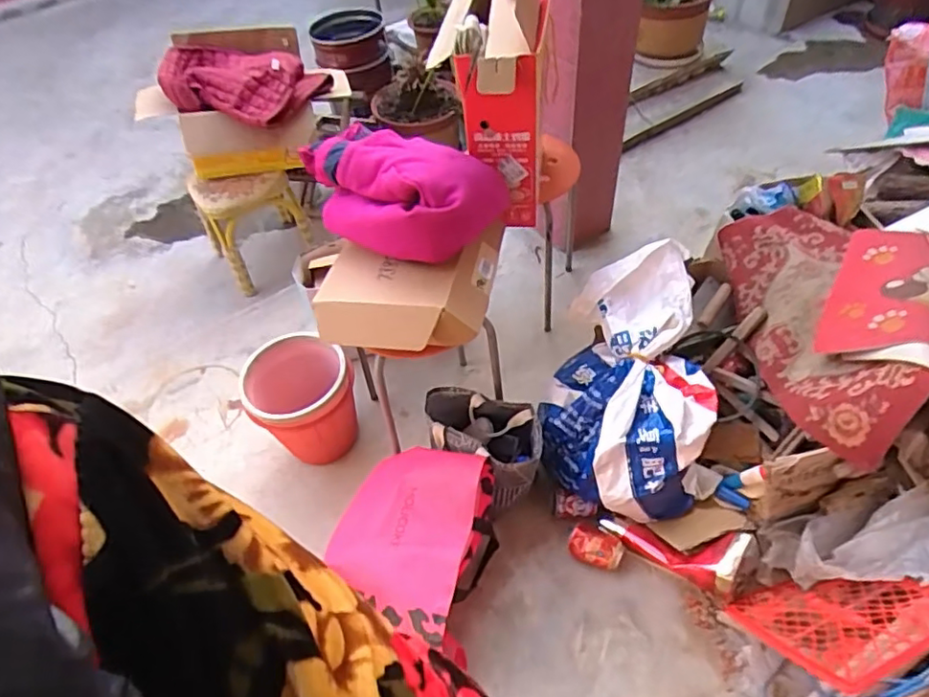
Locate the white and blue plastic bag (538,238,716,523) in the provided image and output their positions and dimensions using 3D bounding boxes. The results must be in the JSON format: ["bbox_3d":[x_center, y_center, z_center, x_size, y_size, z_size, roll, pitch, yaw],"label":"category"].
[{"bbox_3d":[0.358,0.083,1.325,0.336,0.365,0.452,7,52,11],"label":"white and blue plastic bag"}]

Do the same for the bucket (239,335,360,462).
[{"bbox_3d":[-0.383,0.117,1.482,0.226,0.264,0.224,-3,51,4],"label":"bucket"}]

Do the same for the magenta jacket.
[{"bbox_3d":[-0.129,-0.315,1.178,0.404,0.168,0.213,11,53,15],"label":"magenta jacket"}]

